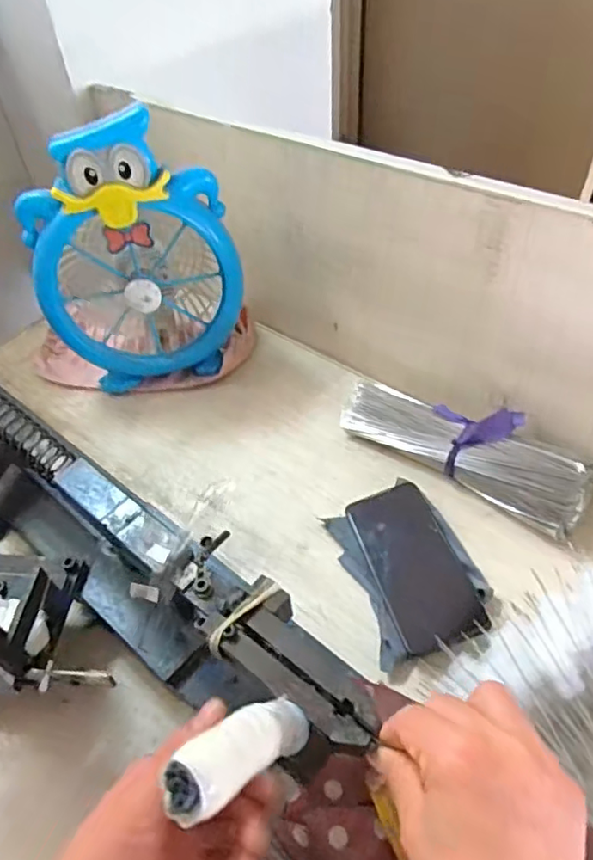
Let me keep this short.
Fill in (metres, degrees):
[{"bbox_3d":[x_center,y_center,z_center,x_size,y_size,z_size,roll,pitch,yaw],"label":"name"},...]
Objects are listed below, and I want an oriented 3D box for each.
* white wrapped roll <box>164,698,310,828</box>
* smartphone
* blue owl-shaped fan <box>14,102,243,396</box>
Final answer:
[{"bbox_3d":[-0.021,0.137,0.252,0.023,0.091,0.025,-6,77,24],"label":"white wrapped roll"},{"bbox_3d":[0.108,0.121,0.528,0.076,0.012,0.166,-24,48,2],"label":"smartphone"},{"bbox_3d":[-0.186,-0.188,0.658,0.218,0.299,0.122,-23,51,-15],"label":"blue owl-shaped fan"}]

